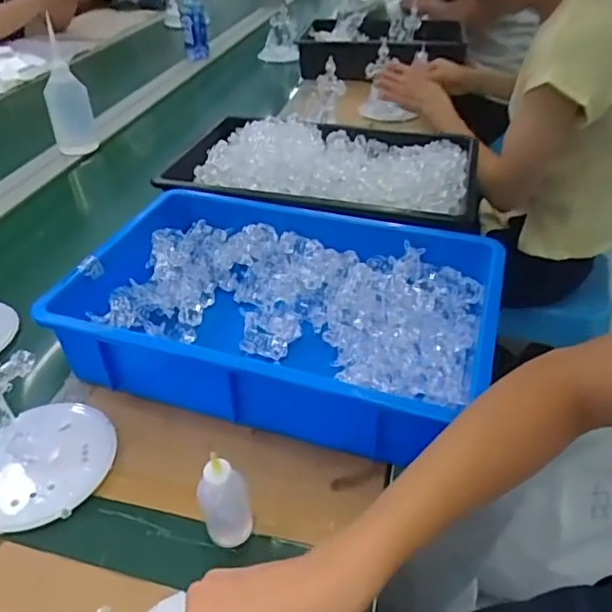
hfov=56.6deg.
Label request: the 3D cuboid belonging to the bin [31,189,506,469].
[{"bbox_3d":[-0.026,0.007,0.592,0.389,0.097,0.270,11,39,16],"label":"bin"}]

